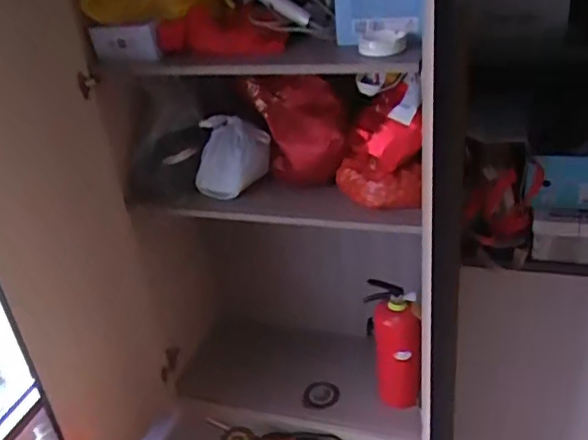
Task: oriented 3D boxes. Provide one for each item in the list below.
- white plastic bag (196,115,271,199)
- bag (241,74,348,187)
[{"bbox_3d":[-0.141,-0.141,1.372,0.168,0.162,0.073,4,29,16],"label":"white plastic bag"},{"bbox_3d":[0.010,-0.193,1.321,0.219,0.248,0.104,14,33,32],"label":"bag"}]

